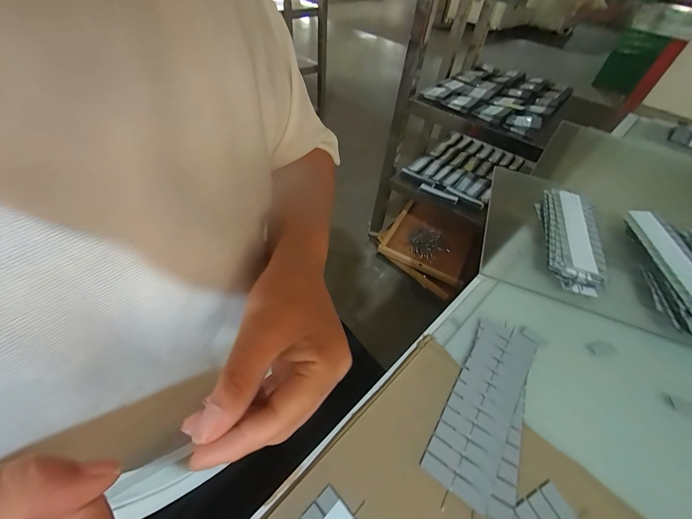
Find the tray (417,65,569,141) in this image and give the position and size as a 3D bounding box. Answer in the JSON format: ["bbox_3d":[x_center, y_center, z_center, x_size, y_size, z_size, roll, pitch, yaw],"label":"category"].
[{"bbox_3d":[0.488,-0.526,0.934,0.347,0.044,0.498,32,54,20],"label":"tray"}]

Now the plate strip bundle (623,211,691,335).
[{"bbox_3d":[0.313,0.008,0.280,0.047,0.020,0.156,17,50,8],"label":"plate strip bundle"}]

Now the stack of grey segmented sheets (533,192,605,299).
[{"bbox_3d":[0.232,-0.028,0.307,0.050,0.020,0.145,22,51,13],"label":"stack of grey segmented sheets"}]

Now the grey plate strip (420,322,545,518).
[{"bbox_3d":[0.103,0.094,0.204,0.049,0.004,0.134,30,53,19],"label":"grey plate strip"}]

